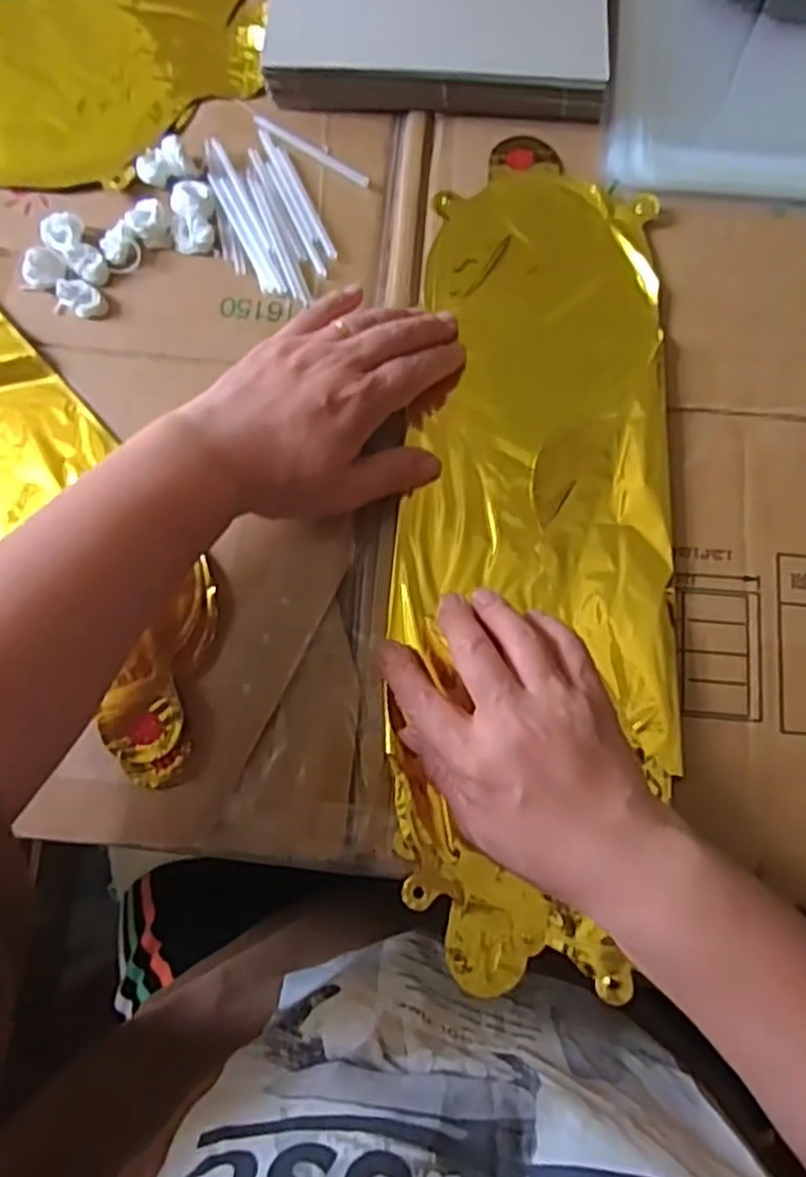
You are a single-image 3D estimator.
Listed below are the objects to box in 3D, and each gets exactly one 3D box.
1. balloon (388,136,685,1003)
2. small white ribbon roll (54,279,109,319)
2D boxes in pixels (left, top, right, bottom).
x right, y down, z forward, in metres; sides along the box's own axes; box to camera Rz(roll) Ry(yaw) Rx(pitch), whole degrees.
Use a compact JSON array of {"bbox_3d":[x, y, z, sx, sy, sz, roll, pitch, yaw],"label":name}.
[{"bbox_3d":[0.071,-0.036,0.398,0.137,0.013,0.435,5,77,1],"label":"balloon"},{"bbox_3d":[-0.172,-0.156,0.416,0.027,0.011,0.019,12,78,3],"label":"small white ribbon roll"}]

